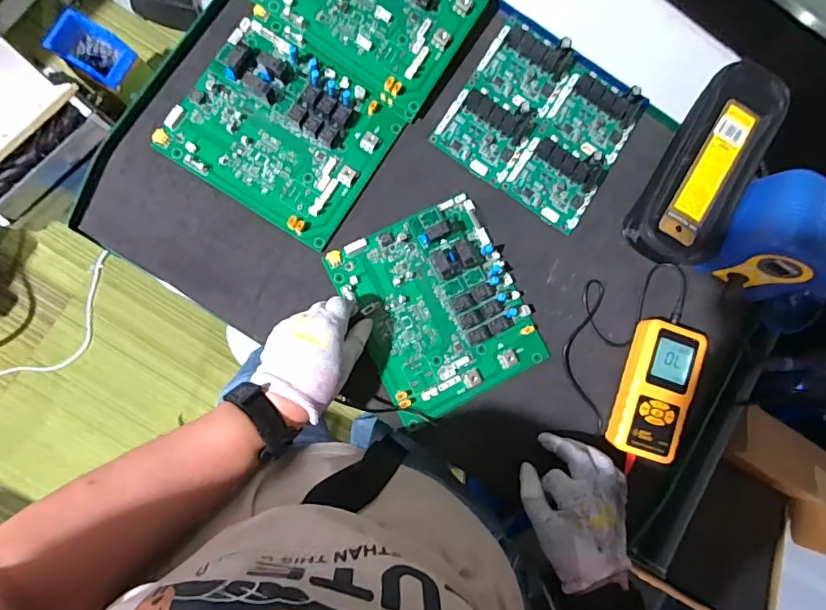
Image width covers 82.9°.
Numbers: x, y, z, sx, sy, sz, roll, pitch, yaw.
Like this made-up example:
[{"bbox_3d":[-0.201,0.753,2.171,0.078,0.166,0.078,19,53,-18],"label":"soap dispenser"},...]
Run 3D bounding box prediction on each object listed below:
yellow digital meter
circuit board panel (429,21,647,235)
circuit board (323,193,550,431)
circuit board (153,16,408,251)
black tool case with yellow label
[{"bbox_3d":[0.263,0.088,0.500,0.071,0.026,0.147,18,84,-3],"label":"yellow digital meter"},{"bbox_3d":[0.143,-0.204,0.522,0.188,0.021,0.176,33,83,-2],"label":"circuit board panel"},{"bbox_3d":[0.027,0.002,0.485,0.168,0.027,0.198,-27,88,-7],"label":"circuit board"},{"bbox_3d":[-0.135,-0.182,0.486,0.202,0.030,0.176,33,83,-2],"label":"circuit board"},{"bbox_3d":[0.322,-0.152,0.515,0.099,0.047,0.229,28,83,-2],"label":"black tool case with yellow label"}]

